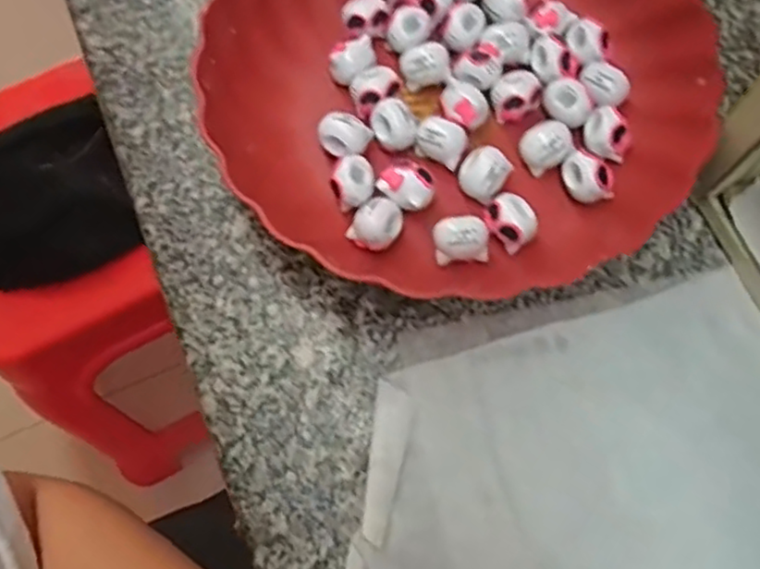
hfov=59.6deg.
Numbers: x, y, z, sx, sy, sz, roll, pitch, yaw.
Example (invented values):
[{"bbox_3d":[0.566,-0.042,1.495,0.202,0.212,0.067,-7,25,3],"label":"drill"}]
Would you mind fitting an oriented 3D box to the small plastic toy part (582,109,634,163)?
[{"bbox_3d":[0.114,-0.076,0.332,0.024,0.015,0.022,0,70,1],"label":"small plastic toy part"}]

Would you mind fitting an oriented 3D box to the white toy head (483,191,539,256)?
[{"bbox_3d":[0.063,-0.030,0.321,0.018,0.019,0.024,-37,73,-11],"label":"white toy head"}]

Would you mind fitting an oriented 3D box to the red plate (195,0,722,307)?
[{"bbox_3d":[0.038,-0.111,0.337,0.237,0.047,0.226,0,70,1],"label":"red plate"}]

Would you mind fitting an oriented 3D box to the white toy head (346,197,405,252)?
[{"bbox_3d":[-0.001,-0.029,0.319,0.021,0.016,0.026,39,76,14],"label":"white toy head"}]

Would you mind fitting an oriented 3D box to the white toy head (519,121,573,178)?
[{"bbox_3d":[0.083,-0.069,0.333,0.023,0.018,0.023,0,70,1],"label":"white toy head"}]

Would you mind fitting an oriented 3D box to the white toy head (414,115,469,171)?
[{"bbox_3d":[0.032,-0.072,0.335,0.025,0.016,0.020,35,75,13],"label":"white toy head"}]

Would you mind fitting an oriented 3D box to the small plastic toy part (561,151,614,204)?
[{"bbox_3d":[0.101,-0.053,0.326,0.020,0.016,0.025,-19,71,-5],"label":"small plastic toy part"}]

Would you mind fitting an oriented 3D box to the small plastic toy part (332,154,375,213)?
[{"bbox_3d":[-0.013,-0.050,0.327,0.020,0.016,0.025,-2,70,1],"label":"small plastic toy part"}]

